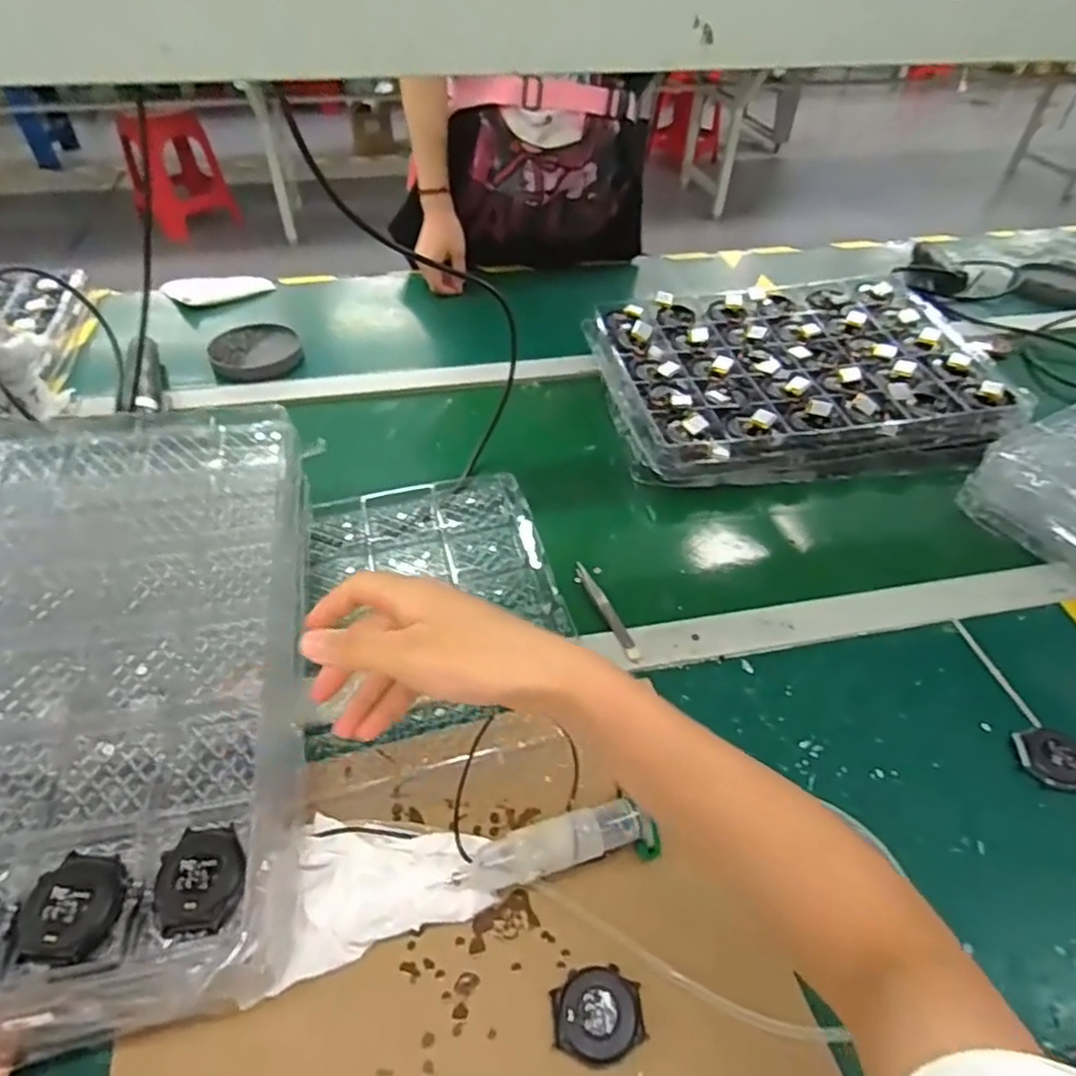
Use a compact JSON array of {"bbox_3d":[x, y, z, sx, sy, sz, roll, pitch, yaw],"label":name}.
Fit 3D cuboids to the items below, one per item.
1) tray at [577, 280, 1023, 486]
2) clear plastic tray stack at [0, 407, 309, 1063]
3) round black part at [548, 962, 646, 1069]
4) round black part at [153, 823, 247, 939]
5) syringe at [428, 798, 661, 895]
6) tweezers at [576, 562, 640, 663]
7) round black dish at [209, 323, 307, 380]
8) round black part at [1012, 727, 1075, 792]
[{"bbox_3d":[0.303,-0.196,0.791,0.436,0.061,0.302,-5,46,-6],"label":"tray"},{"bbox_3d":[-0.327,0.077,0.450,0.311,0.060,0.443,-8,47,-9],"label":"clear plastic tray stack"},{"bbox_3d":[0.033,0.262,0.362,0.049,0.015,0.045,1,46,-1],"label":"round black part"},{"bbox_3d":[-0.178,0.179,0.347,0.046,0.008,0.052,-3,46,-4],"label":"round black part"},{"bbox_3d":[0.008,0.196,0.411,0.133,0.035,0.031,-10,47,-10],"label":"syringe"},{"bbox_3d":[0.058,0.060,0.569,0.014,0.004,0.116,-16,49,-16],"label":"tweezers"},{"bbox_3d":[-0.362,-0.243,0.854,0.114,0.034,0.099,-13,48,-14],"label":"round black dish"},{"bbox_3d":[0.375,0.158,0.474,0.046,0.011,0.046,1,46,-1],"label":"round black part"}]

